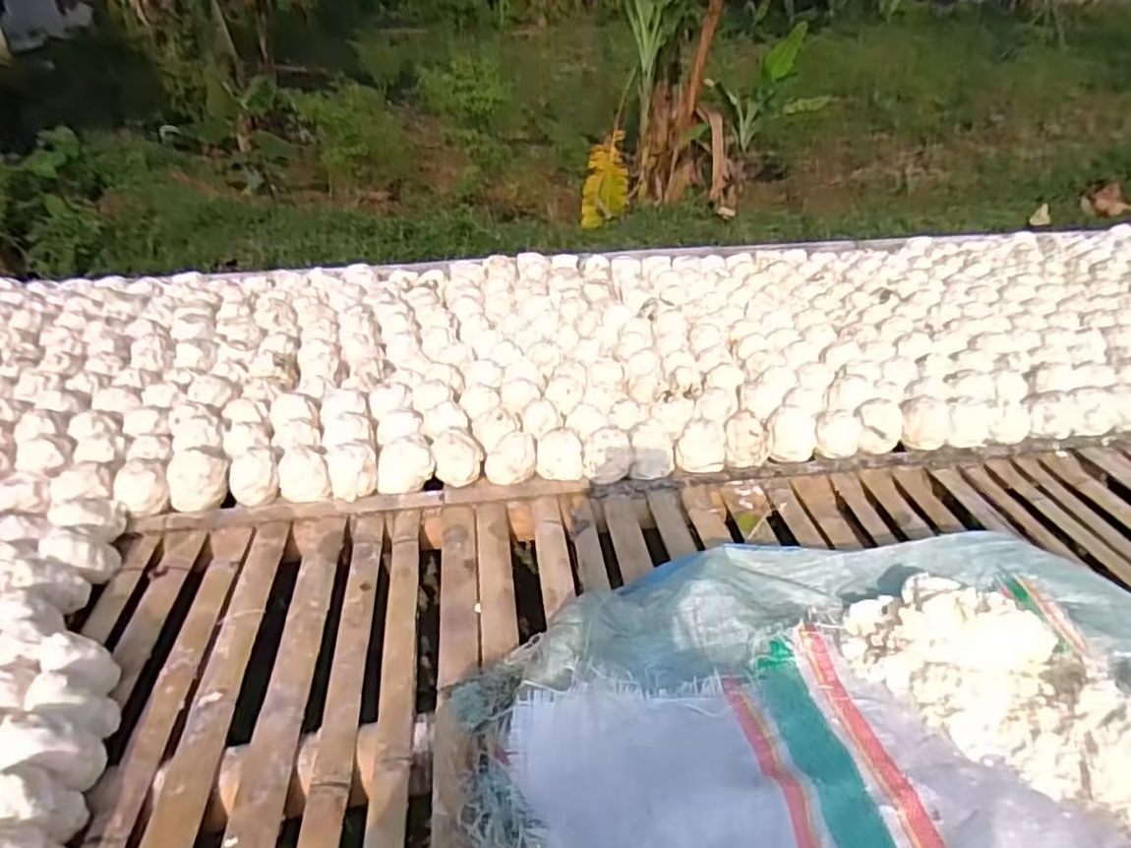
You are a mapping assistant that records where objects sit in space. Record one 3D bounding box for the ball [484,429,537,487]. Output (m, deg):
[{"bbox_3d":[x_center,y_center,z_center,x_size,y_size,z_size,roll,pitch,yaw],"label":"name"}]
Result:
[{"bbox_3d":[-0.092,0.063,1.229,0.087,0.080,0.064,-16,33,-24],"label":"ball"}]

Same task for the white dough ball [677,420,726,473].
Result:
[{"bbox_3d":[0.238,0.042,1.260,0.087,0.083,0.067,1,30,4],"label":"white dough ball"}]

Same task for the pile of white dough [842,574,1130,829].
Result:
[{"bbox_3d":[0.513,0.291,0.833,0.362,0.078,0.194,26,39,38],"label":"pile of white dough"}]

